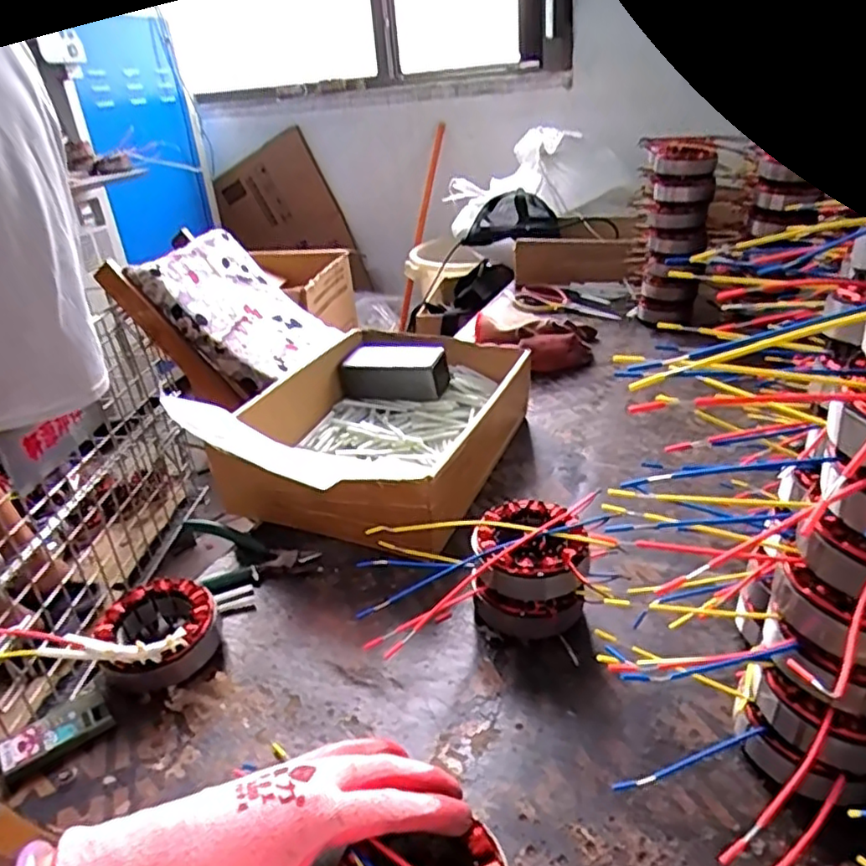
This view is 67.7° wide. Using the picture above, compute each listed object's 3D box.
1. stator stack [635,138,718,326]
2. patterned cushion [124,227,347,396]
[{"bbox_3d":[0.387,-0.321,1.043,0.099,0.266,0.096,-1,30,8],"label":"stator stack"},{"bbox_3d":[-0.412,-0.278,1.417,0.066,0.369,0.369,-39,12,30],"label":"patterned cushion"}]

